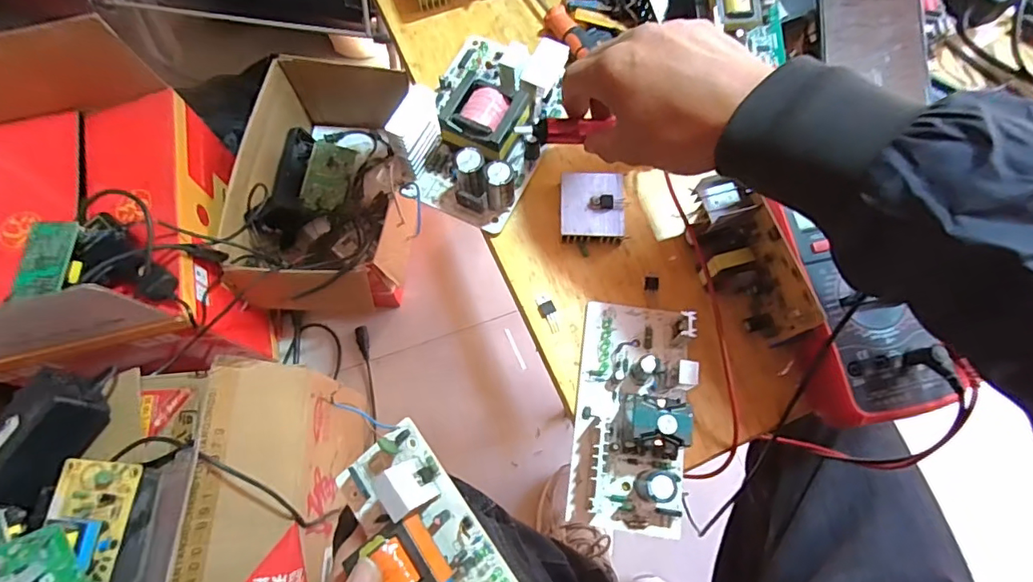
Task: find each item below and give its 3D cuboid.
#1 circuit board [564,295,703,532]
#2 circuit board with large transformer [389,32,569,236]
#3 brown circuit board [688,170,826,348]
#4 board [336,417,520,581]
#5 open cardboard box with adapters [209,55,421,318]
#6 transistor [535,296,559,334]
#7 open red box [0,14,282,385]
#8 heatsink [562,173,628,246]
[{"bbox_3d":[0.077,0.075,0.330,0.069,0.042,0.145,8,71,3],"label":"circuit board"},{"bbox_3d":[-0.026,-0.139,0.406,0.105,0.050,0.157,22,72,8],"label":"circuit board with large transformer"},{"bbox_3d":[0.152,-0.020,0.354,0.040,0.057,0.117,-16,71,-5],"label":"brown circuit board"},{"bbox_3d":[-0.060,0.172,0.330,0.075,0.048,0.165,-43,73,8],"label":"board"},{"bbox_3d":[-0.327,-0.178,0.919,0.269,0.183,0.434,-2,70,0],"label":"open cardboard box with adapters"},{"bbox_3d":[0.024,0.016,0.375,0.013,0.006,0.028,-19,71,-6],"label":"transistor"},{"bbox_3d":[-0.618,-0.085,0.788,0.328,0.361,0.420,-10,71,-3],"label":"open red box"},{"bbox_3d":[0.057,-0.064,0.393,0.047,0.015,0.053,2,70,1],"label":"heatsink"}]

